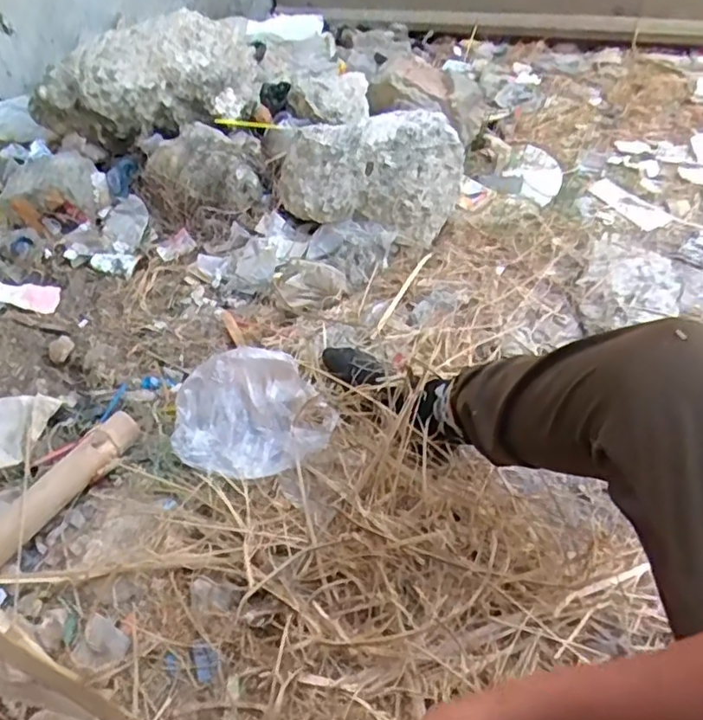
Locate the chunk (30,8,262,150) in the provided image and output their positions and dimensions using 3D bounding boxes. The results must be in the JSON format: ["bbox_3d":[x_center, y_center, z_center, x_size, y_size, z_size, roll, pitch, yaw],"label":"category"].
[{"bbox_3d":[-0.444,-0.611,1.342,0.484,0.170,0.209,-15,45,-10],"label":"chunk"}]

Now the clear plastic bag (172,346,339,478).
[{"bbox_3d":[-0.139,0.078,0.851,0.211,0.103,0.161,-14,47,-12],"label":"clear plastic bag"}]

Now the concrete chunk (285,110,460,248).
[{"bbox_3d":[0.031,-0.372,1.223,0.361,0.206,0.198,1,44,6],"label":"concrete chunk"}]

